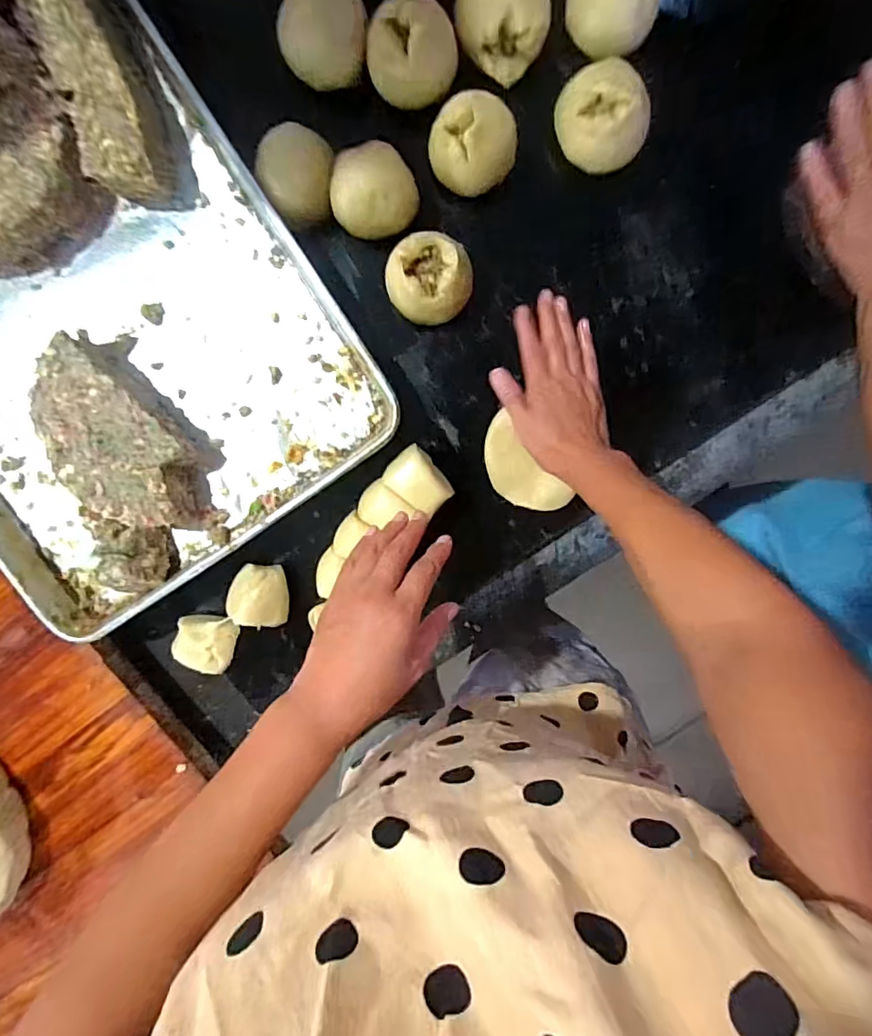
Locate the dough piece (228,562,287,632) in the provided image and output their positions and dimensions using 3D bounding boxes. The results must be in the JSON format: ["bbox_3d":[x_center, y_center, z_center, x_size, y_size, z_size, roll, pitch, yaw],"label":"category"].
[{"bbox_3d":[-0.178,0.078,0.513,0.061,0.031,0.057,6,99,-2],"label":"dough piece"}]

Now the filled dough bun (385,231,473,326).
[{"bbox_3d":[-0.006,-0.215,0.478,0.073,0.054,0.071,0,99,-1],"label":"filled dough bun"}]

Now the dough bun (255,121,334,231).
[{"bbox_3d":[-0.124,-0.303,0.467,0.067,0.039,0.077,-6,99,0],"label":"dough bun"}]

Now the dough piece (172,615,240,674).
[{"bbox_3d":[-0.229,0.120,0.521,0.059,0.028,0.062,0,99,-1],"label":"dough piece"}]

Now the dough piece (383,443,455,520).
[{"bbox_3d":[-0.017,-0.035,0.509,0.046,0.048,0.060,-42,97,5],"label":"dough piece"}]

